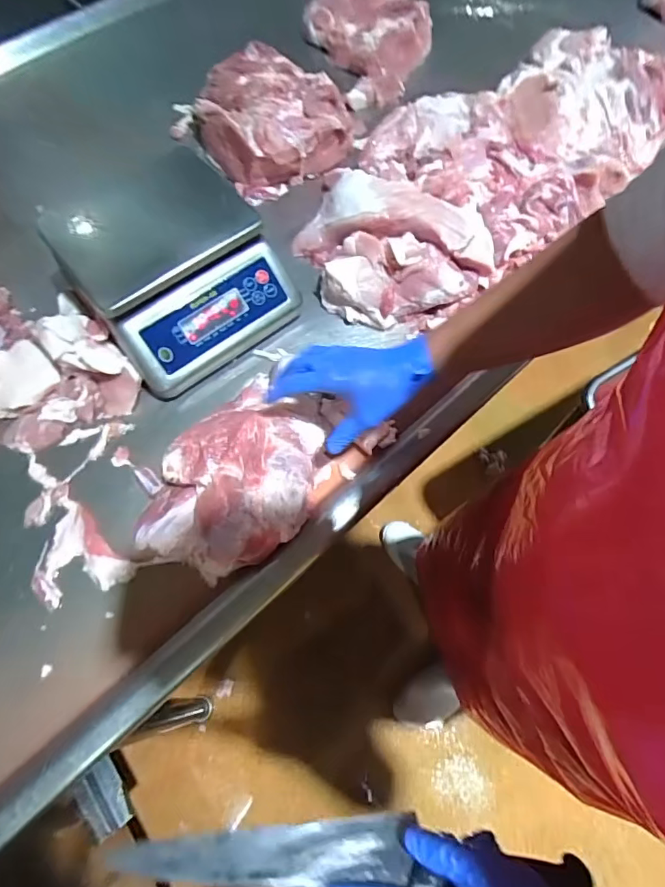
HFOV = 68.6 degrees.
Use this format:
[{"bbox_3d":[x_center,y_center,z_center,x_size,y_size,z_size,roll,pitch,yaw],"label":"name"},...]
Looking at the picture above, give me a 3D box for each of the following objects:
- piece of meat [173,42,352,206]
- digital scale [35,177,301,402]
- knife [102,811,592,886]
[{"bbox_3d":[-0.118,-0.531,0.780,0.189,0.118,0.255,-36,69,-15],"label":"piece of meat"},{"bbox_3d":[-0.196,-0.223,0.634,0.233,0.101,0.245,-35,69,-14],"label":"digital scale"},{"bbox_3d":[0.015,0.308,0.367,0.345,0.029,0.041,2,65,-1],"label":"knife"}]

